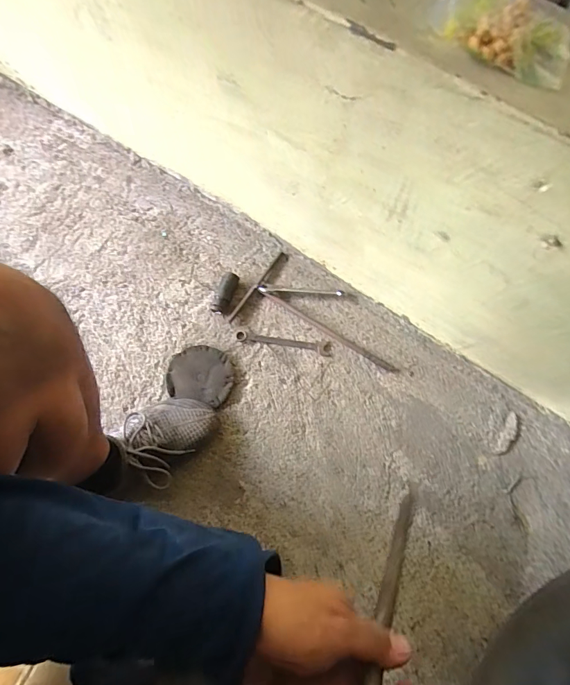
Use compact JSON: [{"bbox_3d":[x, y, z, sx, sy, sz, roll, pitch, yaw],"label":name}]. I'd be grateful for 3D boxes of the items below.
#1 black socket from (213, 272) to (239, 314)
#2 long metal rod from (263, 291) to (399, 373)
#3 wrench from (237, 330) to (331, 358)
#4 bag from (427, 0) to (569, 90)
[{"bbox_3d":[-0.108,-0.092,0.732,0.027,0.022,0.082,14,74,3],"label":"black socket"},{"bbox_3d":[0.083,-0.021,0.728,0.276,0.012,0.013,31,75,7],"label":"long metal rod"},{"bbox_3d":[-0.002,0.001,0.718,0.170,0.004,0.026,8,74,1],"label":"wrench"},{"bbox_3d":[0.192,-0.277,0.338,0.119,0.024,0.102,30,75,7],"label":"bag"}]

